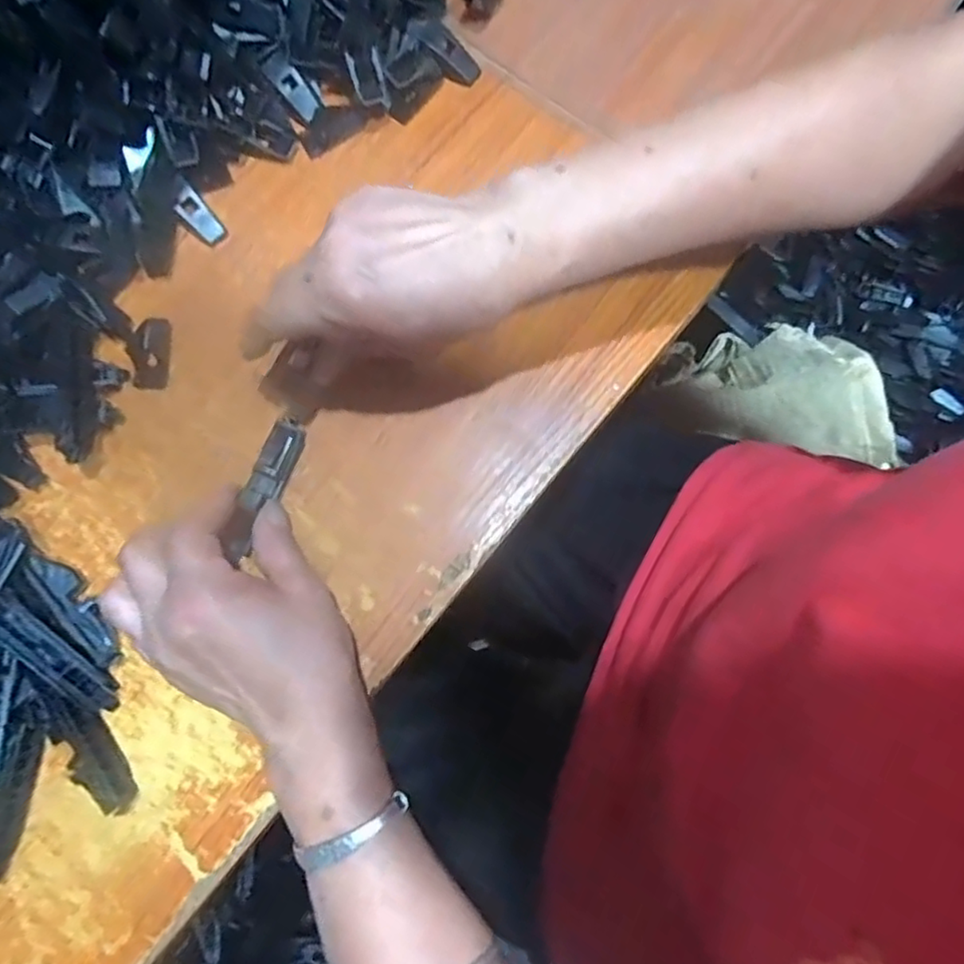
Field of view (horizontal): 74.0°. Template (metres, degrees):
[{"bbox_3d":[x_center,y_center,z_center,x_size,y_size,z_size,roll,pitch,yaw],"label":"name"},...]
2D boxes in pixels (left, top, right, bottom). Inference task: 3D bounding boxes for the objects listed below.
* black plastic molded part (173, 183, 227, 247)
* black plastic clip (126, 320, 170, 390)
[{"bbox_3d":[-0.170,-0.158,0.383,0.017,0.004,0.034,-40,109,0],"label":"black plastic molded part"},{"bbox_3d":[-0.192,-0.075,0.370,0.020,0.009,0.042,-2,78,-1],"label":"black plastic clip"}]

